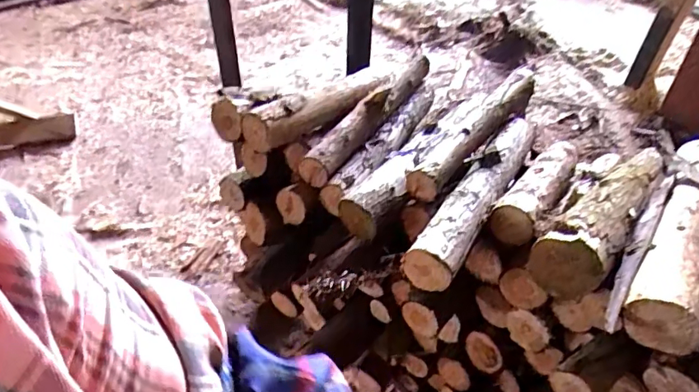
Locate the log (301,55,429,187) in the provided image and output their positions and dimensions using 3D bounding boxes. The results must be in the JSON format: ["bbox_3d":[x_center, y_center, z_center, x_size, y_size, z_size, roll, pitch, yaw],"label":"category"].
[{"bbox_3d":[0.044,-0.180,1.169,0.071,0.059,0.454,26,50,21],"label":"log"}]

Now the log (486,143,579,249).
[{"bbox_3d":[0.376,-0.028,1.019,0.080,0.073,0.436,27,37,22],"label":"log"}]

